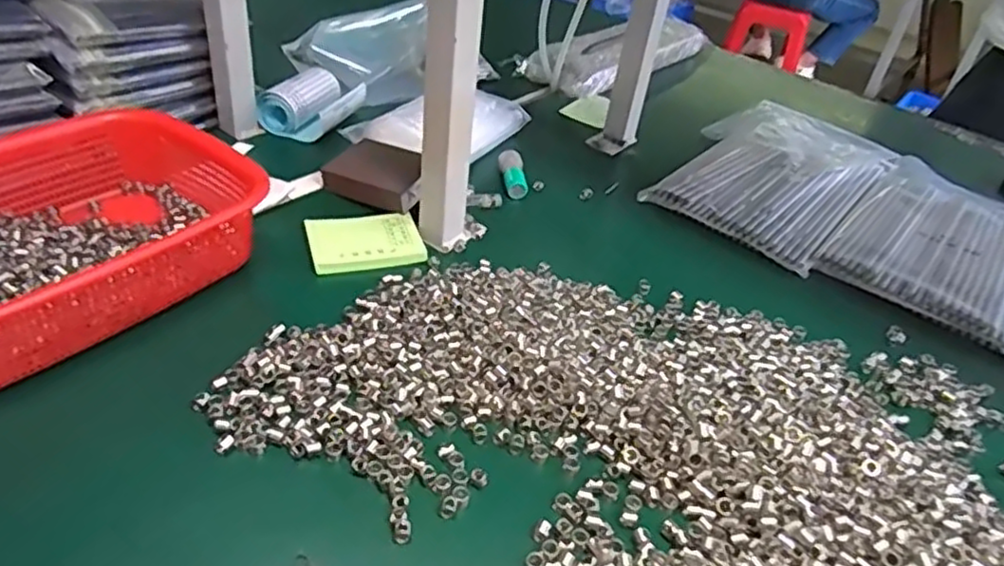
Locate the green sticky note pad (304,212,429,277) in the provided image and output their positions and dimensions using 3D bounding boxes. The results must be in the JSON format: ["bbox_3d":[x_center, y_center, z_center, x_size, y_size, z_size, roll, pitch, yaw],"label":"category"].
[{"bbox_3d":[-0.118,-0.036,0.609,0.096,0.009,0.073,-7,39,-20],"label":"green sticky note pad"}]

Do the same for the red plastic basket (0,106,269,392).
[{"bbox_3d":[-0.322,-0.037,0.519,0.210,0.071,0.296,29,41,26],"label":"red plastic basket"}]

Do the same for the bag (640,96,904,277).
[{"bbox_3d":[0.310,-0.132,0.804,0.205,0.032,0.320,30,41,27],"label":"bag"}]

